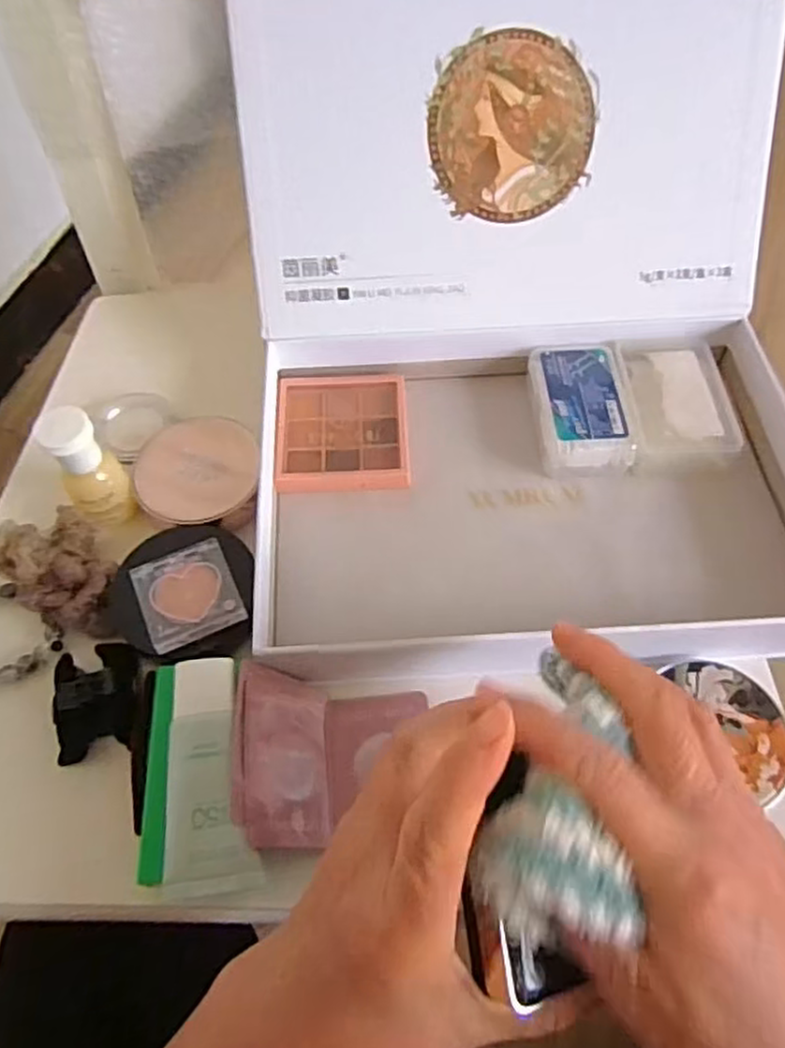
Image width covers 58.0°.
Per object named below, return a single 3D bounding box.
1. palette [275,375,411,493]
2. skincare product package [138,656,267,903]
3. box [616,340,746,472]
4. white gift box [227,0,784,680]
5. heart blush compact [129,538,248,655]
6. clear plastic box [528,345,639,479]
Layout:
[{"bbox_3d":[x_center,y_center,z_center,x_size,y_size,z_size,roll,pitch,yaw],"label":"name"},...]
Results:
[{"bbox_3d":[-0.029,-0.056,0.421,0.076,0.009,0.083,-3,62,-1],"label":"palette"},{"bbox_3d":[-0.085,0.106,0.301,0.046,0.017,0.094,-12,63,-5],"label":"skincare product package"},{"bbox_3d":[0.165,-0.070,0.417,0.057,0.024,0.085,-1,62,0],"label":"box"},{"bbox_3d":[0.069,-0.119,0.356,0.285,0.201,0.337,-3,62,-1],"label":"white gift box"},{"bbox_3d":[-0.101,0.034,0.349,0.045,0.010,0.049,-23,64,-11],"label":"heart blush compact"},{"bbox_3d":[0.109,-0.068,0.418,0.053,0.025,0.083,-5,62,-1],"label":"clear plastic box"}]

